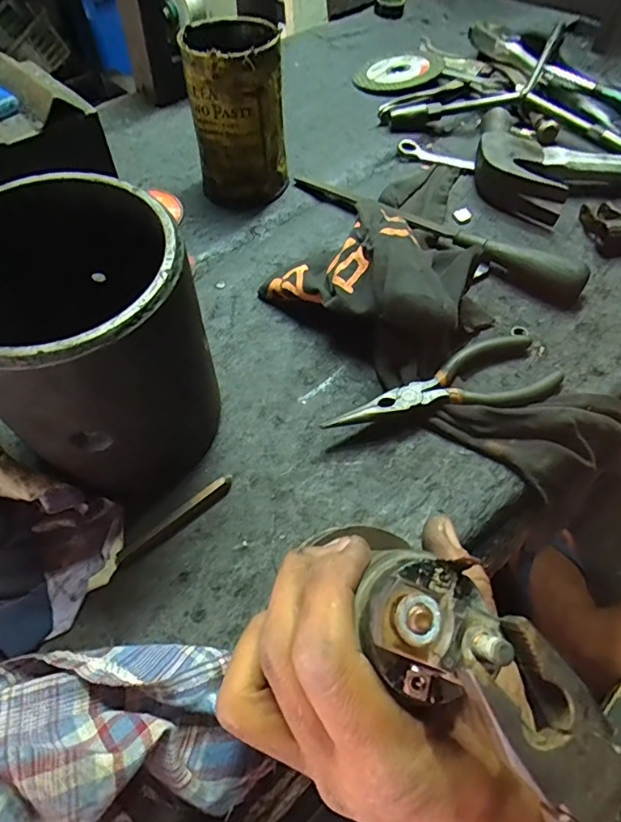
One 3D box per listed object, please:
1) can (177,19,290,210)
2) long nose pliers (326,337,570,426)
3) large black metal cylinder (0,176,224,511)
[{"bbox_3d":[-0.057,-0.236,0.411,0.072,0.114,0.078,-8,57,-6],"label":"can"},{"bbox_3d":[0.081,-0.009,0.315,0.148,0.019,0.050,-20,58,-9],"label":"long nose pliers"},{"bbox_3d":[-0.108,-0.036,0.267,0.109,0.132,0.124,-16,58,-11],"label":"large black metal cylinder"}]

